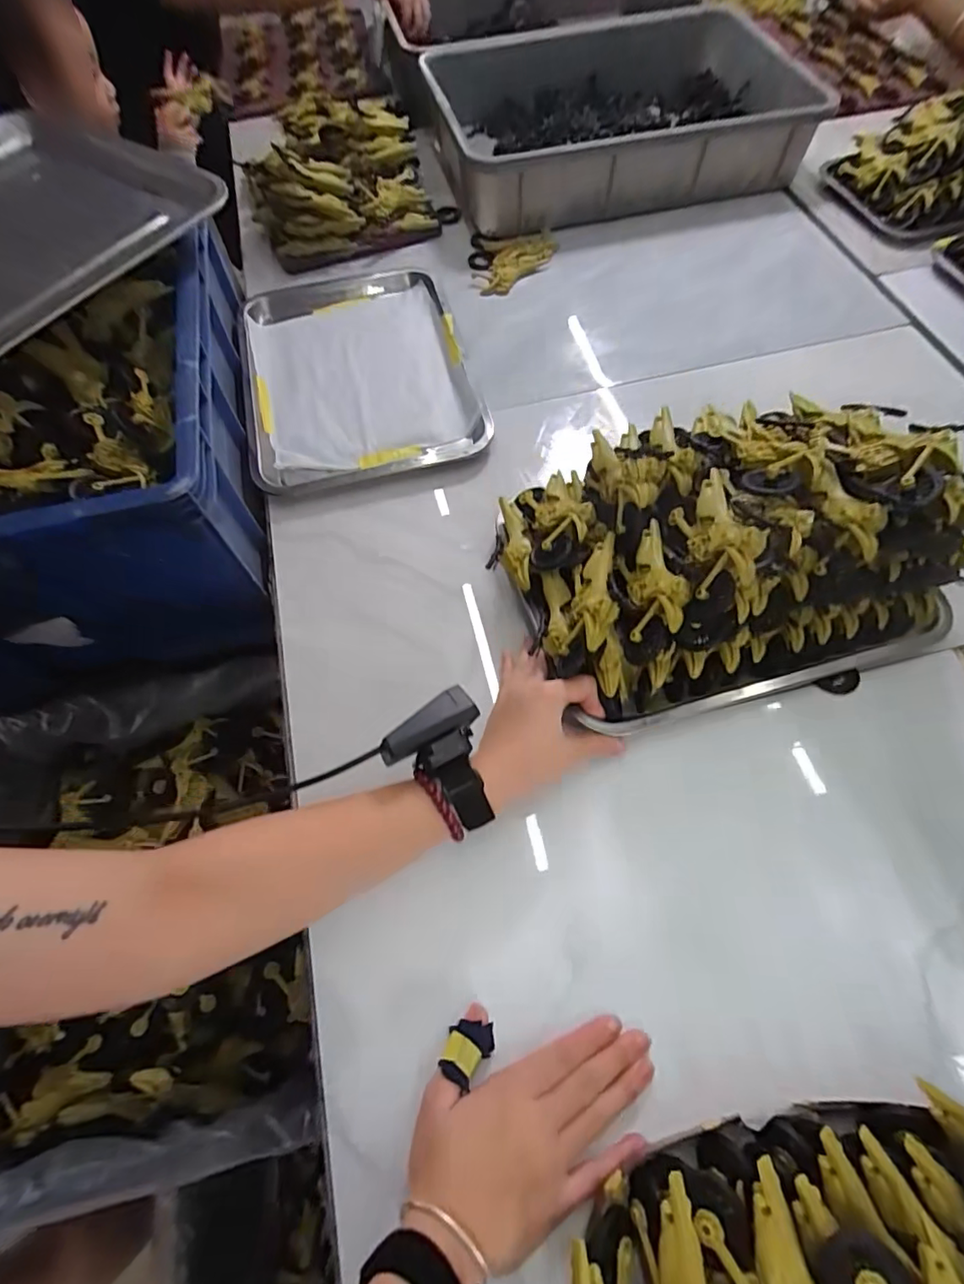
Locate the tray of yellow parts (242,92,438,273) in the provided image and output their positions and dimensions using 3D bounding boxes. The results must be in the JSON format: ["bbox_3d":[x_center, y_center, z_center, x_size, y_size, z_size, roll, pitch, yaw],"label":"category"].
[{"bbox_3d":[-0.206,-0.650,0.741,0.246,0.109,0.252,-16,64,-6],"label":"tray of yellow parts"}]

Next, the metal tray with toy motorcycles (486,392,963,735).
[{"bbox_3d":[0.193,-0.087,0.432,0.324,0.139,0.243,-18,64,-7],"label":"metal tray with toy motorcycles"}]

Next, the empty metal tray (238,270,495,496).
[{"bbox_3d":[-0.150,-0.321,0.636,0.253,0.029,0.338,-14,64,-5],"label":"empty metal tray"}]

